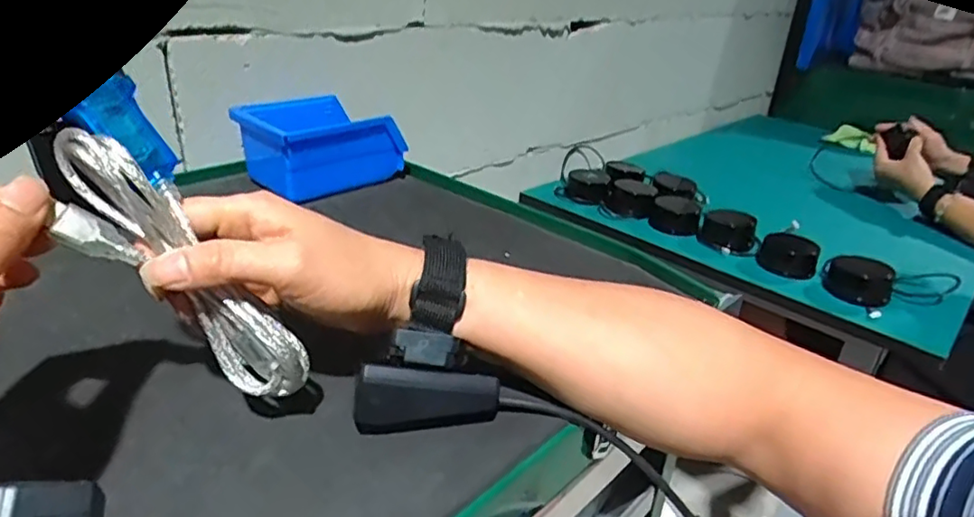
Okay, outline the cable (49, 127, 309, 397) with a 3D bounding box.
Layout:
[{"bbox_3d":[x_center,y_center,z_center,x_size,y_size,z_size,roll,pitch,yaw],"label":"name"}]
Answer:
[{"bbox_3d":[-0.137,0.006,0.279,0.034,0.143,0.037,-32,15,20],"label":"cable"}]

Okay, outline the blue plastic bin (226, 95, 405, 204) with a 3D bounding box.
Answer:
[{"bbox_3d":[-0.167,-0.114,0.608,0.108,0.067,0.133,25,33,38],"label":"blue plastic bin"}]

